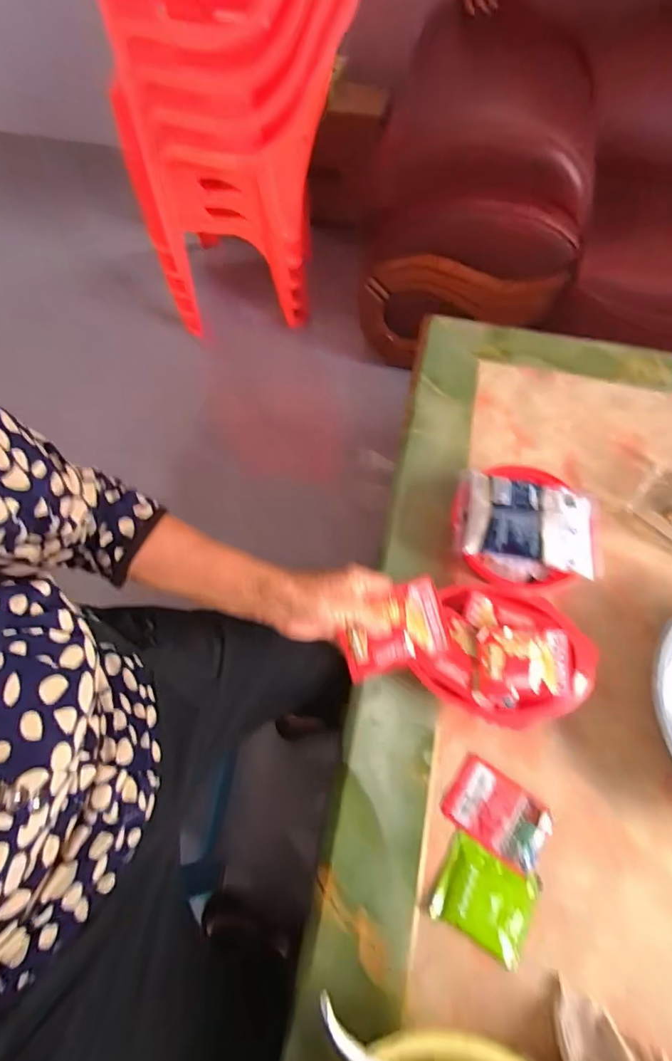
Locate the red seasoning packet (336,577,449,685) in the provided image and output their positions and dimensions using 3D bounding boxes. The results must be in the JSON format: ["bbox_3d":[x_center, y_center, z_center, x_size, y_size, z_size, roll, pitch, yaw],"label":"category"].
[{"bbox_3d":[0.053,0.094,0.455,0.100,0.016,0.070,-21,88,0],"label":"red seasoning packet"}]

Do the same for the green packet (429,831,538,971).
[{"bbox_3d":[0.143,0.352,0.463,0.088,0.024,0.074,28,67,13],"label":"green packet"}]

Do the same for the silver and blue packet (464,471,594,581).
[{"bbox_3d":[0.232,-0.010,0.580,0.145,0.031,0.106,9,64,5],"label":"silver and blue packet"}]

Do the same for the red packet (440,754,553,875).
[{"bbox_3d":[0.167,0.290,0.496,0.098,0.015,0.069,33,68,15],"label":"red packet"}]

